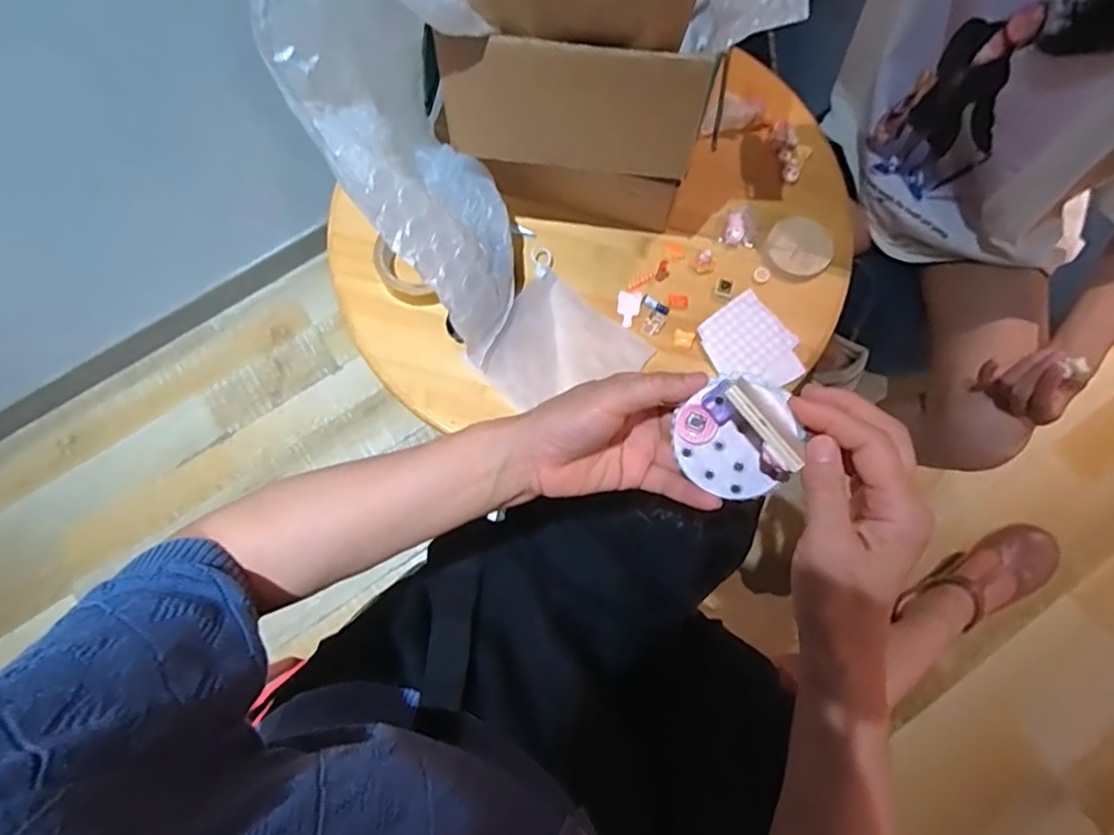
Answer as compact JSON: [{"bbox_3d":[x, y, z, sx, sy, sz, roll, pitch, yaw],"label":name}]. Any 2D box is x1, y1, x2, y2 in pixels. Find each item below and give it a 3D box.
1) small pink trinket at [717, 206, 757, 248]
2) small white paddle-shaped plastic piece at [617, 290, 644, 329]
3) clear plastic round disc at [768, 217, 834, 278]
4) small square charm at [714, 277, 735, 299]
[{"bbox_3d":[0.200,-0.209,0.657,0.036,0.012,0.048,17,75,6],"label":"small pink trinket"},{"bbox_3d":[0.076,-0.116,0.644,0.025,0.004,0.043,11,75,4],"label":"small white paddle-shaped plastic piece"},{"bbox_3d":[0.264,-0.186,0.650,0.067,0.012,0.072,30,77,9],"label":"clear plastic round disc"},{"bbox_3d":[0.178,-0.139,0.642,0.019,0.006,0.022,15,75,5],"label":"small square charm"}]

